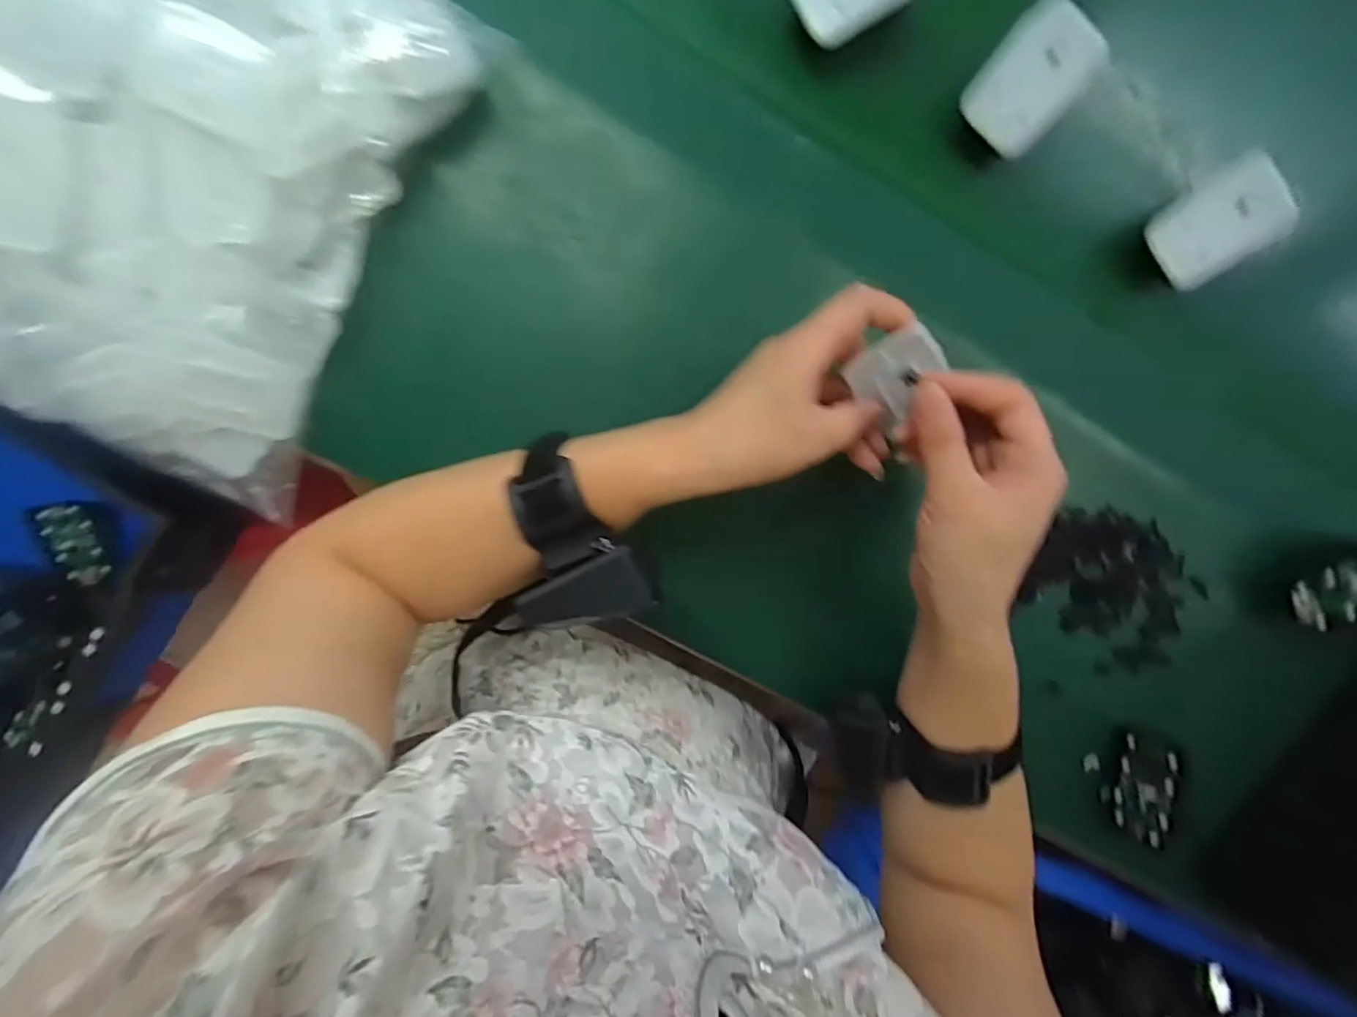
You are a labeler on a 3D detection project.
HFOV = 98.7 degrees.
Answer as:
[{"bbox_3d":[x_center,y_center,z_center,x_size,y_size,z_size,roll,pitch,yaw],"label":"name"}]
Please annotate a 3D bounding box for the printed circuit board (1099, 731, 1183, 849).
[{"bbox_3d":[0.298,0.179,0.377,0.013,0.040,0.063,15,92,-6],"label":"printed circuit board"}]

